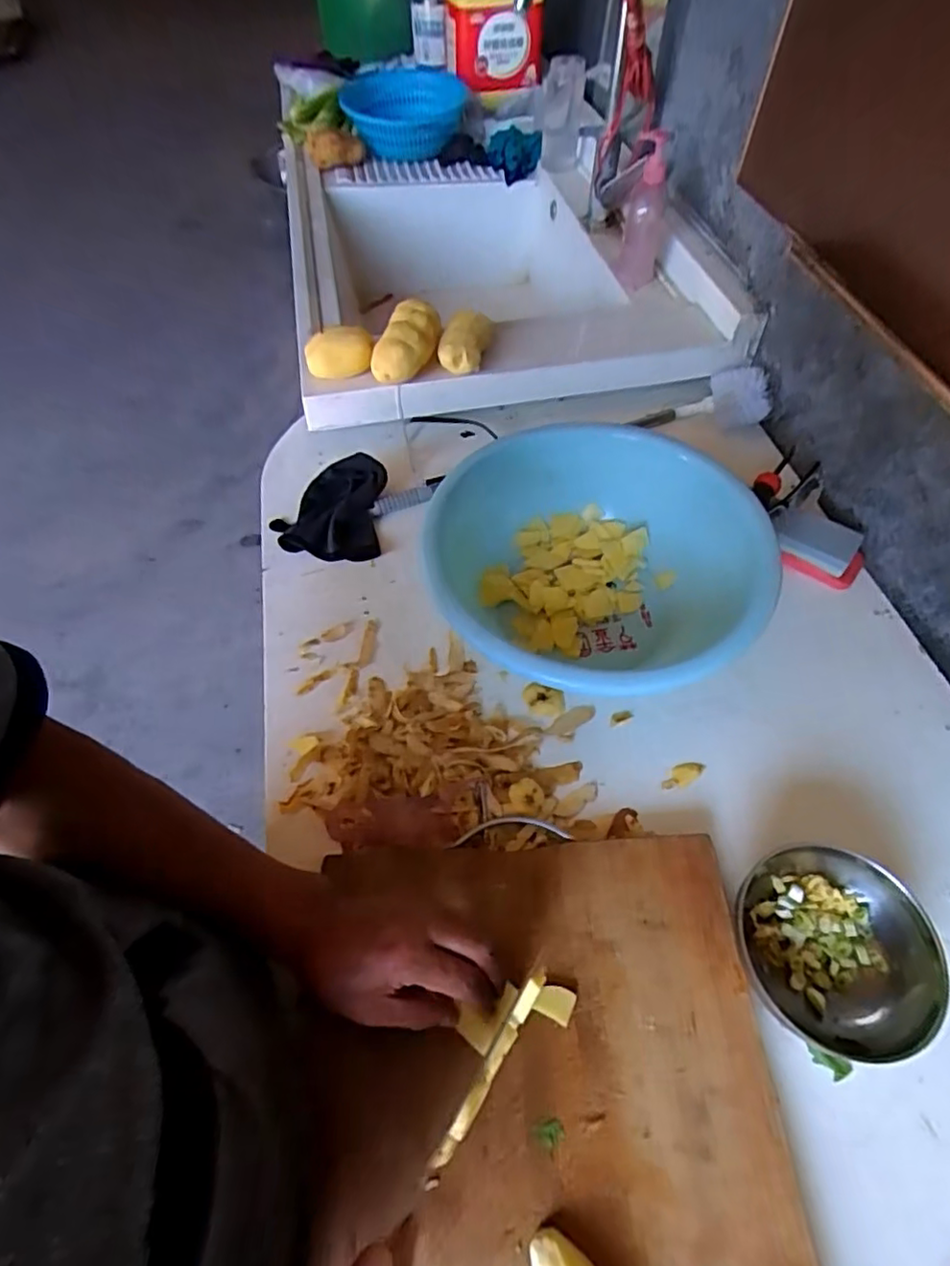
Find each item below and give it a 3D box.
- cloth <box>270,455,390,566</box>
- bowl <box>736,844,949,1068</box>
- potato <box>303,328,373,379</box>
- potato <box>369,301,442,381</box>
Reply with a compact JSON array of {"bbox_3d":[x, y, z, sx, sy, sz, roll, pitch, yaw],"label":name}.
[{"bbox_3d":[-0.184,-0.156,0.763,0.138,0.040,0.139,0,57,2],"label":"cloth"},{"bbox_3d":[0.277,0.240,0.478,0.129,0.063,0.139,-1,57,1],"label":"bowl"},{"bbox_3d":[-0.174,-0.363,0.789,0.087,0.050,0.044,-7,56,-4],"label":"potato"},{"bbox_3d":[-0.084,-0.372,0.787,0.057,0.050,0.113,20,58,14],"label":"potato"}]

